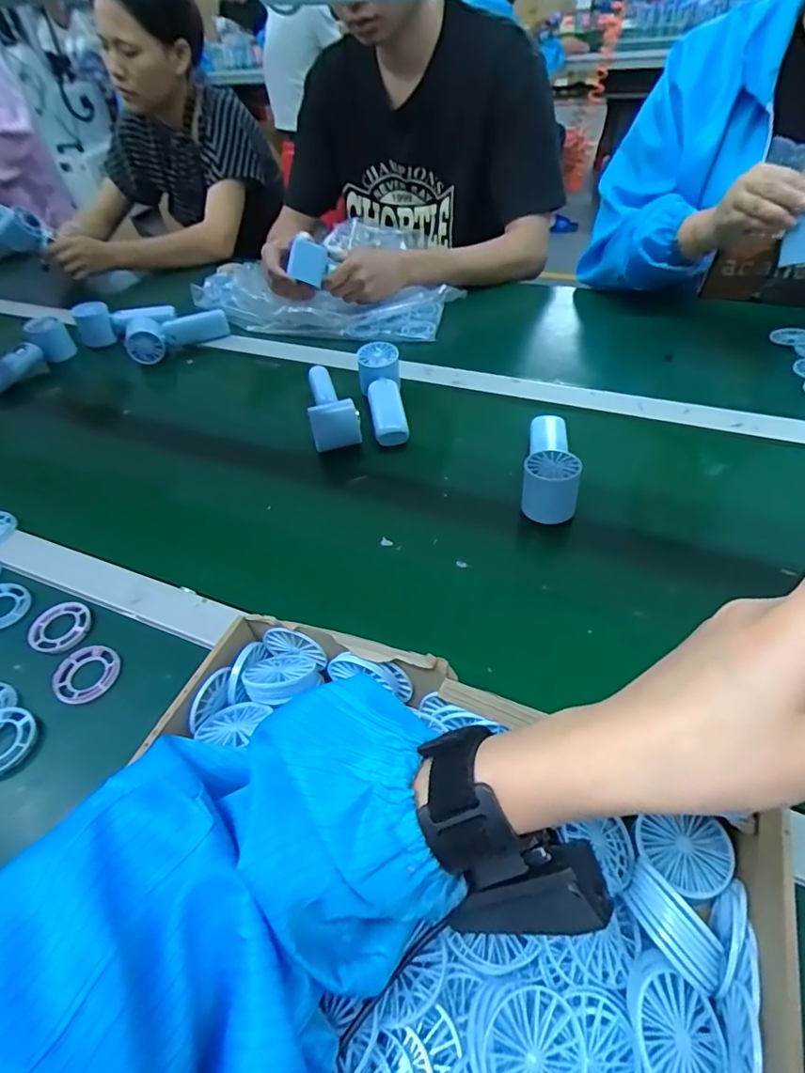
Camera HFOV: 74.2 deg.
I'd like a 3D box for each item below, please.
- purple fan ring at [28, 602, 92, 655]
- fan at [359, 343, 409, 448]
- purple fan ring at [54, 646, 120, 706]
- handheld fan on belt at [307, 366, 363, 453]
[{"bbox_3d":[-0.301,0.078,0.466,0.049,0.006,0.047,-3,49,3],"label":"purple fan ring"},{"bbox_3d":[-0.025,-0.183,0.669,0.052,0.045,0.159,-6,49,0],"label":"fan"},{"bbox_3d":[-0.261,0.112,0.437,0.045,0.008,0.049,-3,49,3],"label":"purple fan ring"},{"bbox_3d":[-0.090,-0.170,0.653,0.056,0.043,0.144,-13,49,-6],"label":"handheld fan on belt"}]

